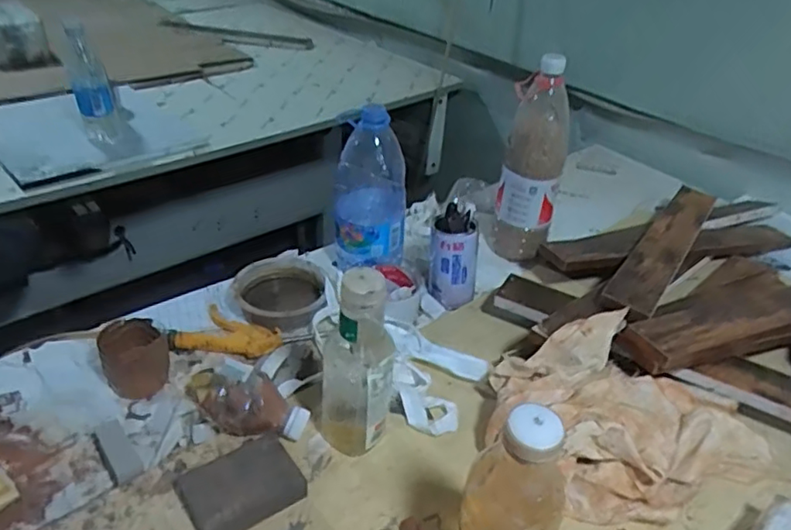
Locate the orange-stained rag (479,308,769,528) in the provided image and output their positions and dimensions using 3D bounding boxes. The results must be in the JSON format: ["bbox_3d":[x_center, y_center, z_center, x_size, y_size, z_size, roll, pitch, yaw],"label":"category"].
[{"bbox_3d":[0.235,0.154,0.637,0.284,0.091,0.194,-11,38,-20],"label":"orange-stained rag"}]

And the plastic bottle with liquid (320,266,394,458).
[{"bbox_3d":[-0.039,0.103,0.598,0.071,0.214,0.050,1,35,-4],"label":"plastic bottle with liquid"}]

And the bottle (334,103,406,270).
[{"bbox_3d":[-0.037,-0.113,0.865,0.091,0.205,0.103,-6,37,-15],"label":"bottle"}]

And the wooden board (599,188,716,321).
[{"bbox_3d":[0.389,-0.032,0.881,0.064,0.016,0.469,30,38,22],"label":"wooden board"}]

